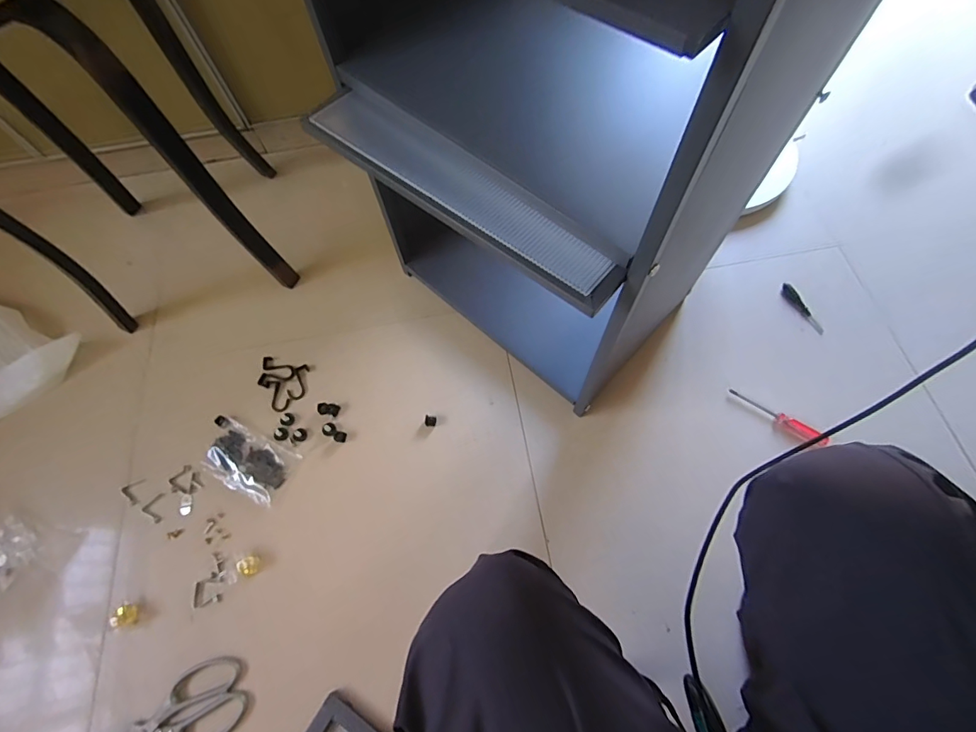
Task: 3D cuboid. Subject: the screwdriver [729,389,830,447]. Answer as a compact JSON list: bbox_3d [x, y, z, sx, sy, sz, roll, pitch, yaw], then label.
[{"bbox_3d":[0.423,0.075,0.660,0.136,0.020,0.024,36,76,25],"label":"screwdriver"}]

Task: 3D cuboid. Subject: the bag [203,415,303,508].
[{"bbox_3d":[-0.368,0.141,0.677,0.144,0.009,0.082,22,69,13],"label":"bag"}]

